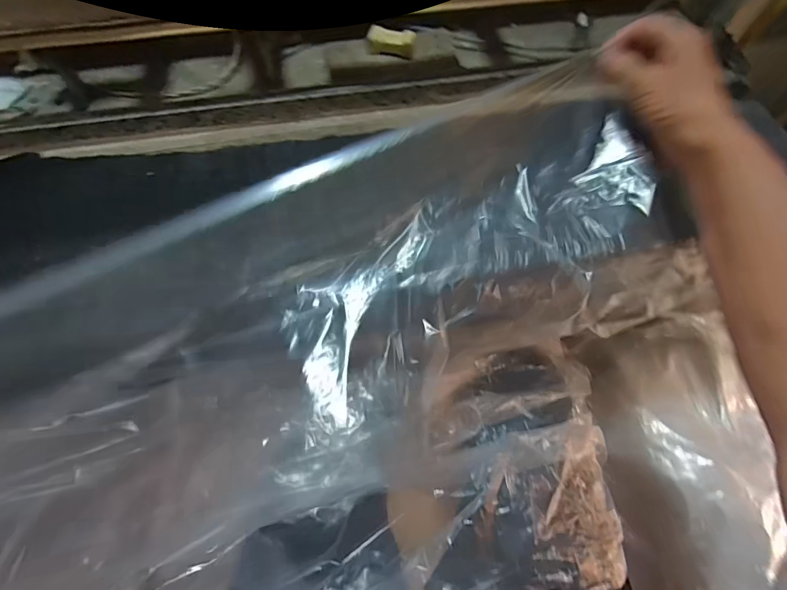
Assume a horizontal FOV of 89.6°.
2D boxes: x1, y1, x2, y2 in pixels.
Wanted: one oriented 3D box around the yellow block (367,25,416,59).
[{"bbox_3d":[-0.002,-0.282,0.442,0.050,0.020,0.024,10,66,3],"label":"yellow block"}]

